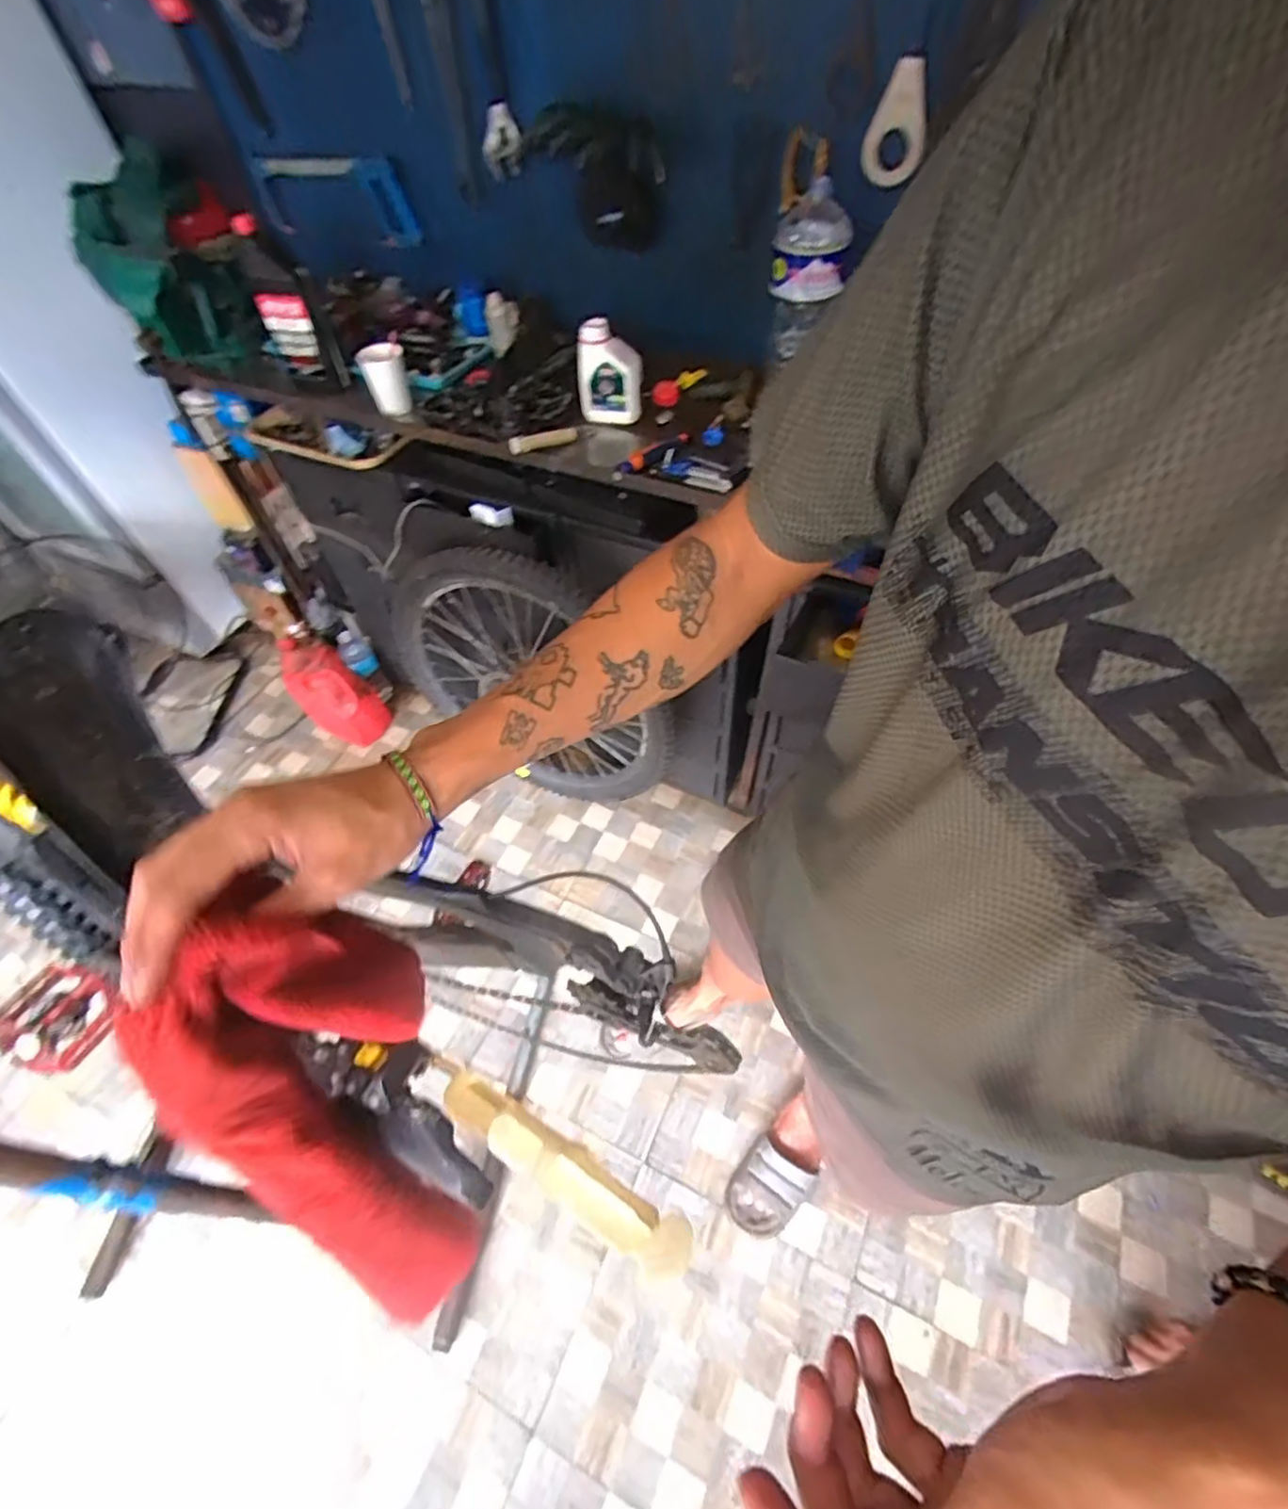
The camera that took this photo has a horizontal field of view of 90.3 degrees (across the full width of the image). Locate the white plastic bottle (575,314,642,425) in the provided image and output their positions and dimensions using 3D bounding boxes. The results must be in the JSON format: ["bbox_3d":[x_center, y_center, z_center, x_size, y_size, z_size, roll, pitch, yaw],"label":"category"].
[{"bbox_3d":[-0.057,-0.630,1.070,0.103,0.143,0.050,3,55,5],"label":"white plastic bottle"}]

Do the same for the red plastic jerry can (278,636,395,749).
[{"bbox_3d":[-0.869,-0.198,1.772,0.284,0.305,0.157,36,63,24],"label":"red plastic jerry can"}]

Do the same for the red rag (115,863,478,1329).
[{"bbox_3d":[-0.176,0.209,0.377,0.111,0.320,0.078,-14,23,-9],"label":"red rag"}]

